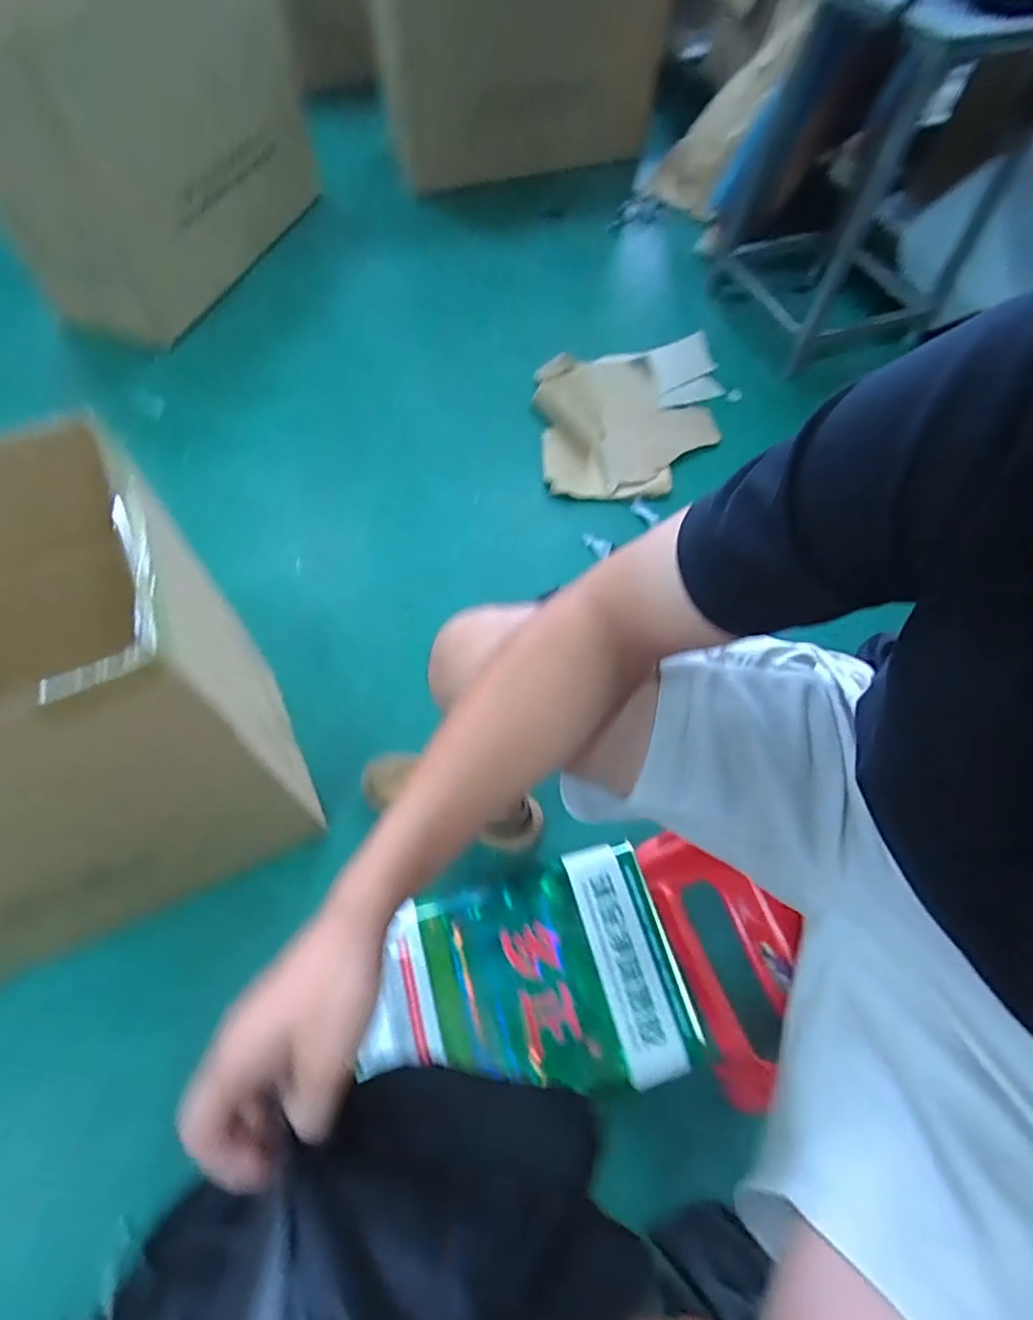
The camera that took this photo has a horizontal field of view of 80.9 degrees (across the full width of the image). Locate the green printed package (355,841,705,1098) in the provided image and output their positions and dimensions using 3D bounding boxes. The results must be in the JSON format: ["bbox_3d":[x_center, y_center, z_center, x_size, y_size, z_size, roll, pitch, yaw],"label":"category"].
[{"bbox_3d":[0.018,0.350,0.655,0.307,0.055,0.229,-13,62,-10],"label":"green printed package"}]

